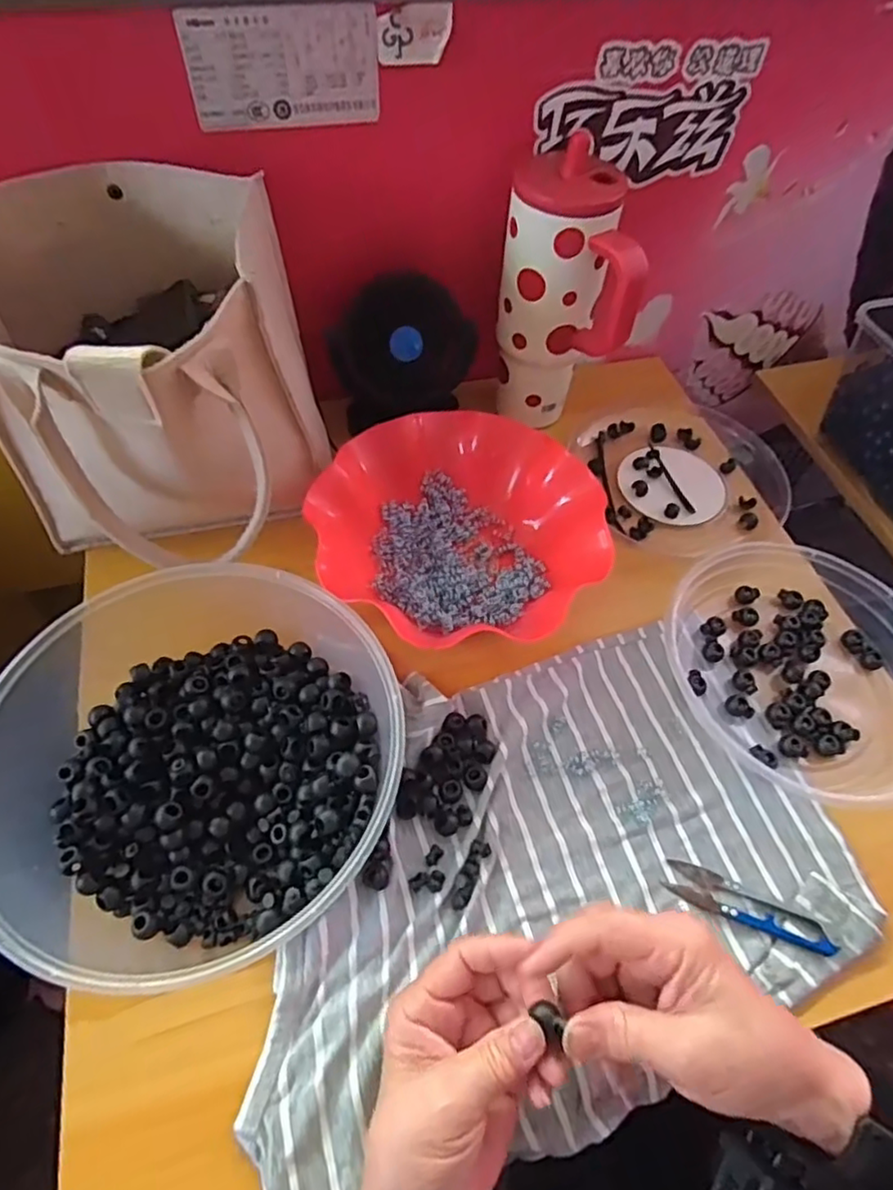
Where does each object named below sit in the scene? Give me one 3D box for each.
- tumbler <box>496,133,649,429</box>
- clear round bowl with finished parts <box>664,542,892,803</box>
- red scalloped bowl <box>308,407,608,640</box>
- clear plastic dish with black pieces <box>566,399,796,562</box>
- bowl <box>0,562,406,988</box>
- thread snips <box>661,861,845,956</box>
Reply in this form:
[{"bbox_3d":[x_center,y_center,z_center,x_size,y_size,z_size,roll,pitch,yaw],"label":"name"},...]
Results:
[{"bbox_3d":[0.098,-0.251,0.547,0.102,0.204,0.111,2,56,-2],"label":"tumbler"},{"bbox_3d":[0.268,0.052,0.476,0.183,0.042,0.205,-22,60,-17],"label":"clear round bowl with finished parts"},{"bbox_3d":[0.012,-0.055,0.513,0.227,0.057,0.201,12,56,4],"label":"red scalloped bowl"},{"bbox_3d":[0.217,-0.117,0.600,0.173,0.026,0.181,2,56,-2],"label":"clear plastic dish with black pieces"},{"bbox_3d":[-0.143,0.104,0.375,0.219,0.092,0.201,2,56,-2],"label":"bowl"},{"bbox_3d":[0.187,0.192,0.394,0.099,0.008,0.024,20,57,10],"label":"thread snips"}]

